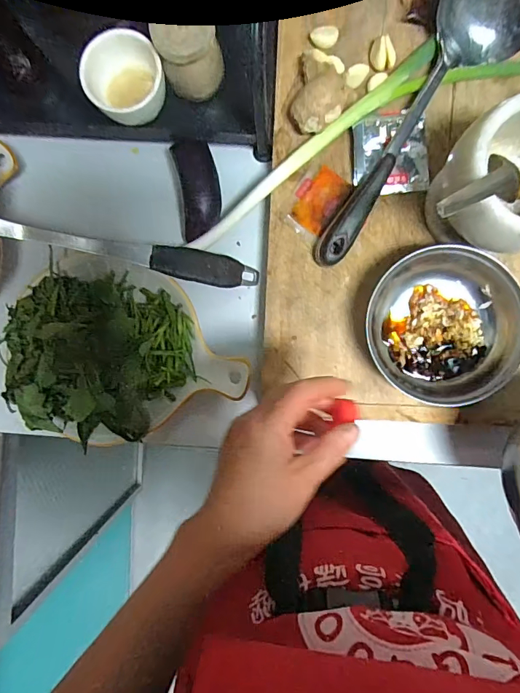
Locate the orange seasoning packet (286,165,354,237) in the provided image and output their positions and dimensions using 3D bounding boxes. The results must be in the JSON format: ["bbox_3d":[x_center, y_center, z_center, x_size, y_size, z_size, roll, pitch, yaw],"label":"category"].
[{"bbox_3d":[0.055,-0.142,0.415,0.043,0.009,0.060,37,92,2],"label":"orange seasoning packet"}]

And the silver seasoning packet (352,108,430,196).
[{"bbox_3d":[0.125,-0.187,0.409,0.072,0.015,0.077,-6,90,3],"label":"silver seasoning packet"}]

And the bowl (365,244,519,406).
[{"bbox_3d":[0.167,-0.019,0.394,0.128,0.047,0.138,0,91,3],"label":"bowl"}]

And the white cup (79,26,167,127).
[{"bbox_3d":[-0.122,-0.243,0.394,0.068,0.052,0.070,0,91,3],"label":"white cup"}]

